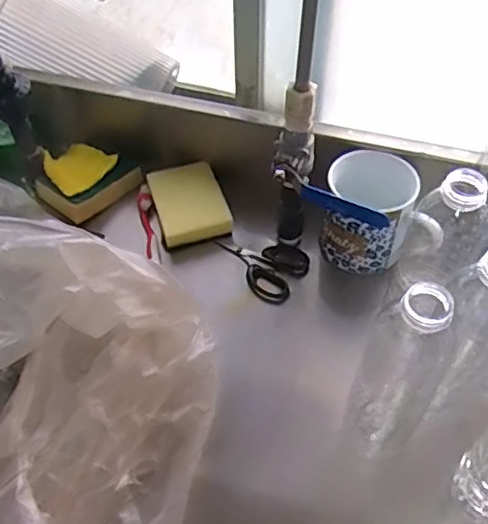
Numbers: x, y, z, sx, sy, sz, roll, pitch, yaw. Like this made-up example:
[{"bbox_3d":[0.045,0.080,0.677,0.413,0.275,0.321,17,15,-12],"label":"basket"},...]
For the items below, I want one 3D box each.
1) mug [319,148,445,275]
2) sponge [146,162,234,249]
[{"bbox_3d":[0.131,-0.047,0.629,0.101,0.098,0.092,21,55,16],"label":"mug"},{"bbox_3d":[-0.064,-0.070,0.693,0.075,0.028,0.101,-14,54,-10],"label":"sponge"}]

